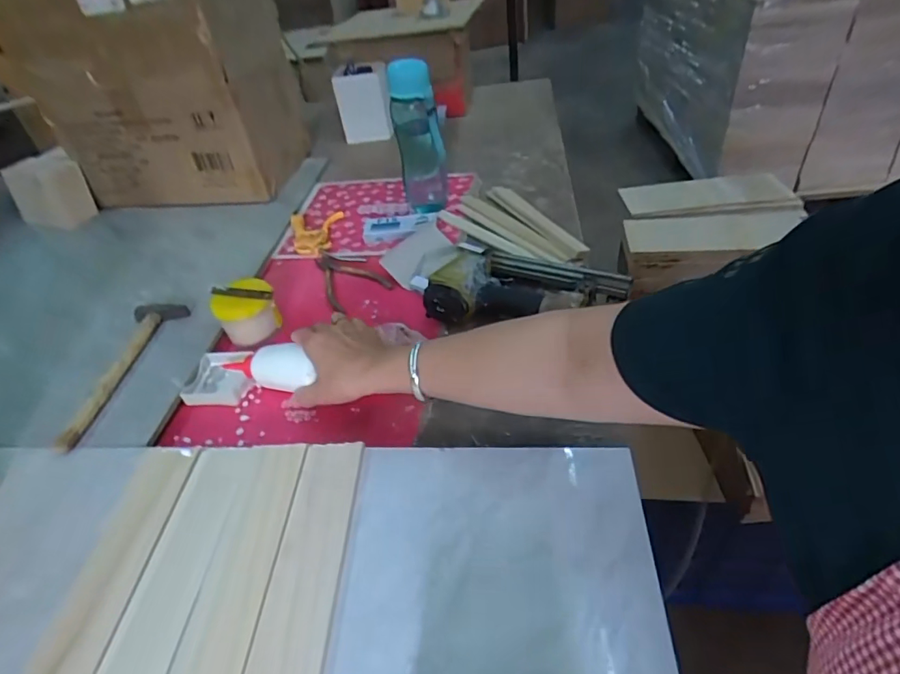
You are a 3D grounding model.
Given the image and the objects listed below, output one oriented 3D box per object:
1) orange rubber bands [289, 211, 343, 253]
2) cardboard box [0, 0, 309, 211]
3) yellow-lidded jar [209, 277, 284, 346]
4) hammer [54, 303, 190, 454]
[{"bbox_3d":[-0.237,-0.188,0.882,0.088,0.018,0.130,-9,41,-2],"label":"orange rubber bands"},{"bbox_3d":[-0.535,-0.476,0.990,0.373,0.349,0.290,-1,42,7],"label":"cardboard box"},{"bbox_3d":[-0.279,-0.035,0.691,0.076,0.064,0.062,-29,46,-23],"label":"yellow-lidded jar"},{"bbox_3d":[-0.432,0.040,0.642,0.071,0.017,0.248,2,42,10],"label":"hammer"}]

